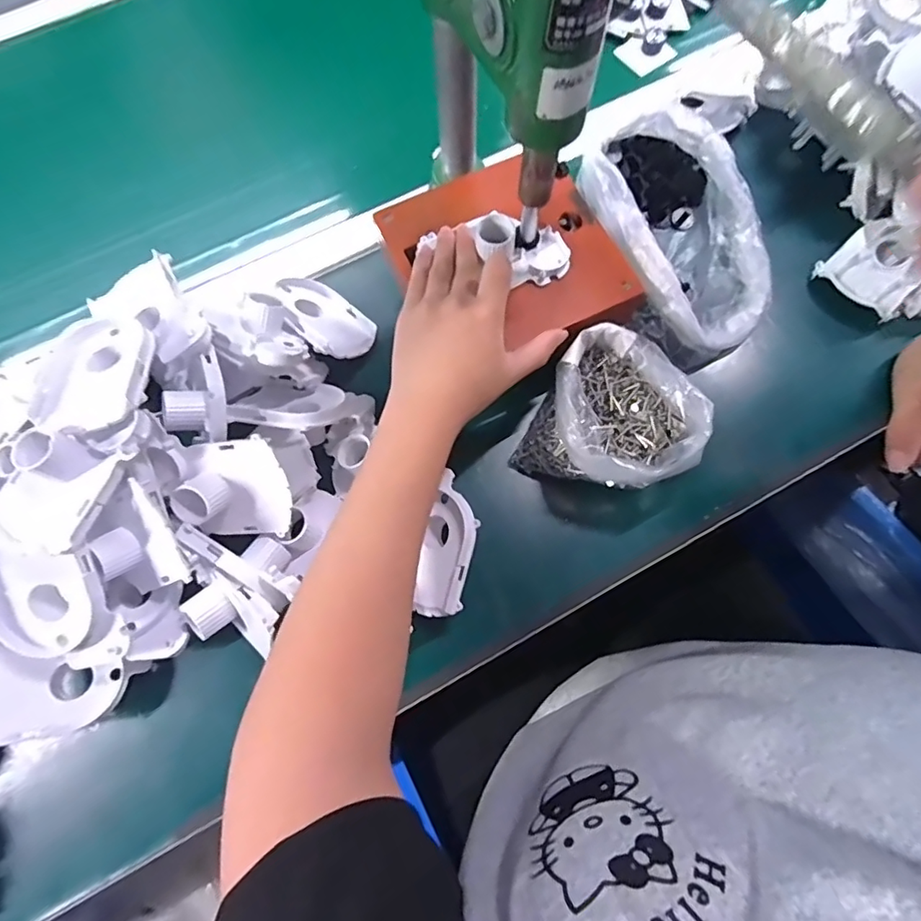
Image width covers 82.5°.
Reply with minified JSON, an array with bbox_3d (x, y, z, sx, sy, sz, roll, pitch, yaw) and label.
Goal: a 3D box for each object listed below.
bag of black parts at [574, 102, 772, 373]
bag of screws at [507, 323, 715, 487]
[{"bbox_3d":[0.184,-0.196,0.443,0.132,0.046,0.228,-18,74,-4],"label":"bag of black parts"},{"bbox_3d":[0.115,-0.026,0.391,0.109,0.066,0.110,30,76,10],"label":"bag of screws"}]

